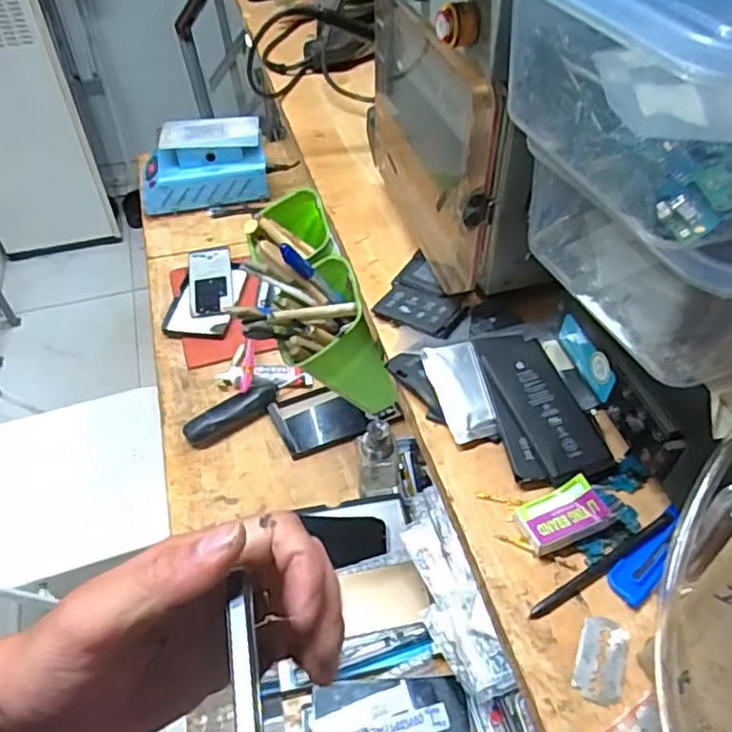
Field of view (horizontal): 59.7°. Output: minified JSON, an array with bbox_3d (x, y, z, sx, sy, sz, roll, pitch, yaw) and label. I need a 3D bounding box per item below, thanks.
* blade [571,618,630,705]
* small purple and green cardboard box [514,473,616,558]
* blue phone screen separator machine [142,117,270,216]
[{"bbox_3d":[0.117,0.145,0.317,0.023,0.004,0.040,17,50,17],"label":"blade"},{"bbox_3d":[0.111,0.084,0.360,0.049,0.012,0.030,-25,63,-3],"label":"small purple and green cardboard box"},{"bbox_3d":[-0.339,-0.415,1.332,0.255,0.165,0.119,-7,48,-5],"label":"blue phone screen separator machine"}]

